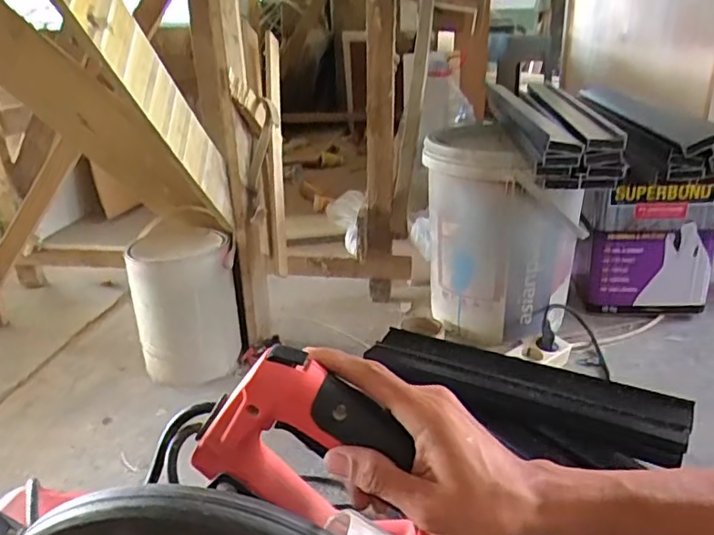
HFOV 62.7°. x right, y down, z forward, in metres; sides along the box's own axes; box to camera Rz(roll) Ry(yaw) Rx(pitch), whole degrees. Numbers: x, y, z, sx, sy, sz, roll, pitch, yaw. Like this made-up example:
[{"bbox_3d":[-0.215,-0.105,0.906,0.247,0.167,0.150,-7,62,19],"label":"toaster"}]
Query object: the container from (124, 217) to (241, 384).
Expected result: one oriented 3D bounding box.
[{"bbox_3d":[-0.319,0.059,1.056,0.162,0.233,0.206,-11,25,-27],"label":"container"}]

